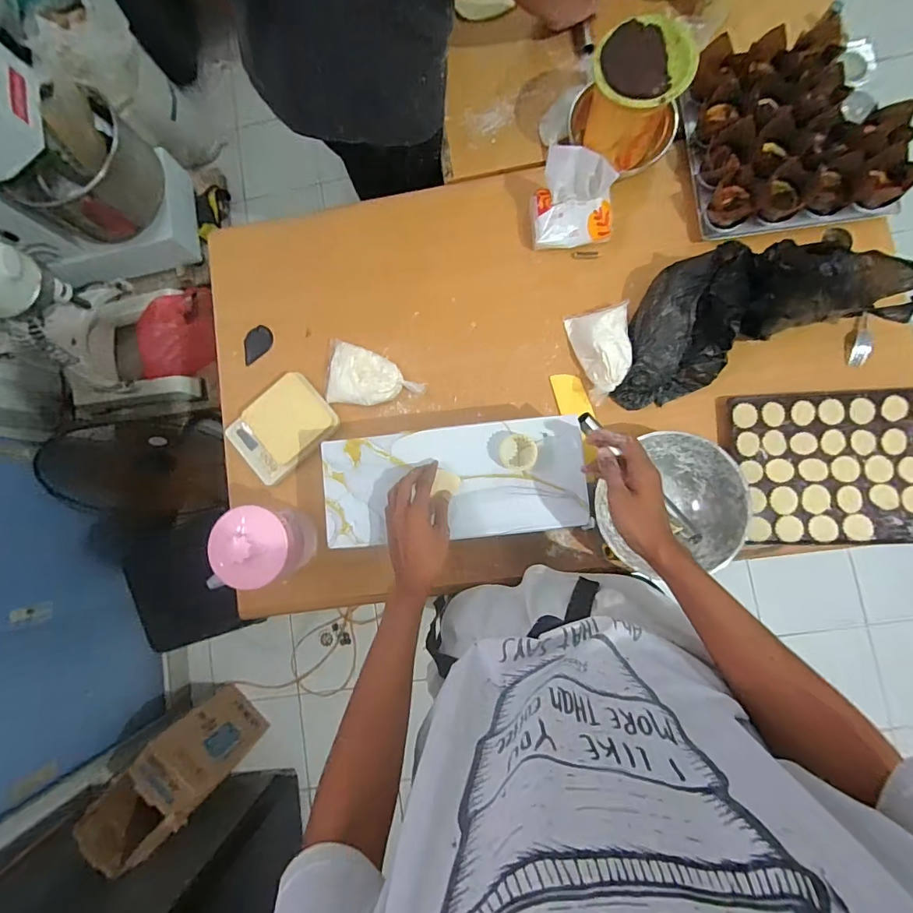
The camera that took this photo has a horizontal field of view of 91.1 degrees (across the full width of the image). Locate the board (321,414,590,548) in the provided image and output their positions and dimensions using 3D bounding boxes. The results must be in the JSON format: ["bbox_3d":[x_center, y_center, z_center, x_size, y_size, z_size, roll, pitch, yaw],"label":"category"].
[{"bbox_3d":[-0.006,0.035,0.640,0.371,0.022,0.160,-4,85,4],"label":"board"}]

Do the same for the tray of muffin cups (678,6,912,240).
[{"bbox_3d":[0.539,-0.541,0.721,0.299,0.071,0.325,-5,85,5],"label":"tray of muffin cups"}]

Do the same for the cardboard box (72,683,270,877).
[{"bbox_3d":[-0.758,0.878,1.293,0.223,0.456,0.221,-45,83,0],"label":"cardboard box"}]

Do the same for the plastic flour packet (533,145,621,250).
[{"bbox_3d":[0.193,-0.412,0.730,0.140,0.134,0.088,9,86,6],"label":"plastic flour packet"}]

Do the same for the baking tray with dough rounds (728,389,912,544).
[{"bbox_3d":[0.634,0.017,0.709,0.357,0.040,0.238,-2,85,5],"label":"baking tray with dough rounds"}]

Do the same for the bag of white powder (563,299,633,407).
[{"bbox_3d":[0.243,-0.170,0.748,0.091,0.065,0.151,-7,84,5],"label":"bag of white powder"}]

